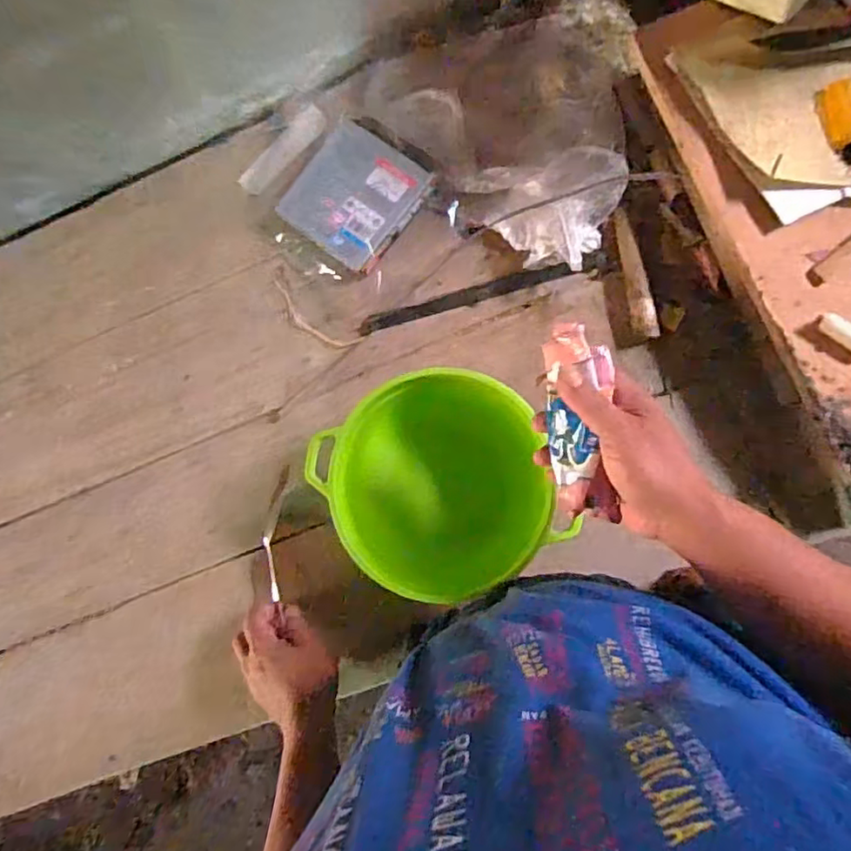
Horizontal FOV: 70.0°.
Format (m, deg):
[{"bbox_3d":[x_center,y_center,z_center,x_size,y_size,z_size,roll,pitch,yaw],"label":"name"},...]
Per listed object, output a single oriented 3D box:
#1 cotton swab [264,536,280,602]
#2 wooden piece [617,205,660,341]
[{"bbox_3d":[-0.164,0.153,0.651,0.008,0.008,0.068,-11,85,8],"label":"cotton swab"},{"bbox_3d":[0.217,-0.157,0.631,0.022,0.014,0.133,-11,81,11],"label":"wooden piece"}]

